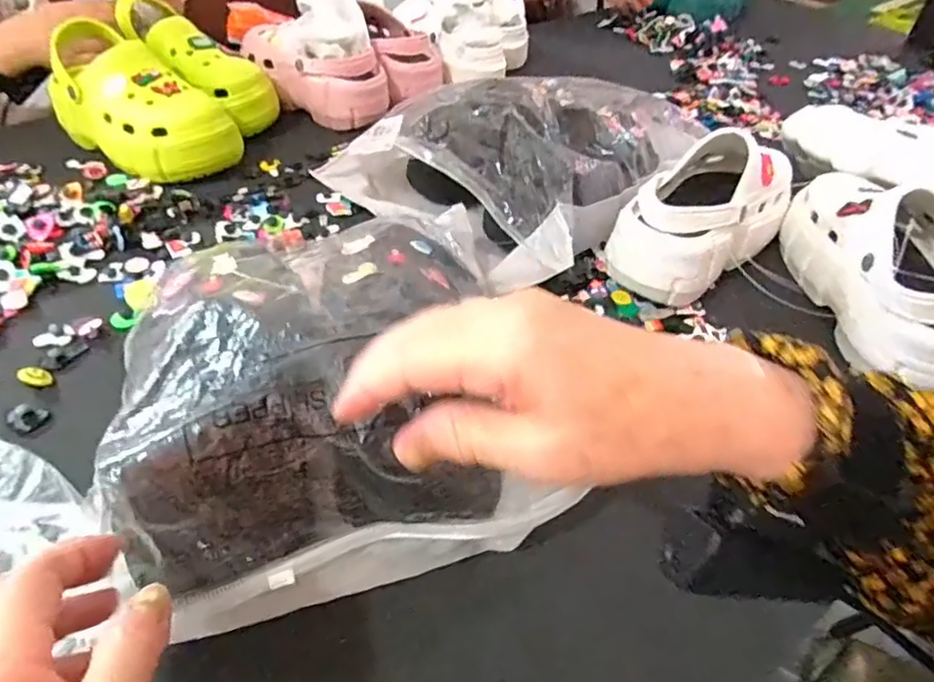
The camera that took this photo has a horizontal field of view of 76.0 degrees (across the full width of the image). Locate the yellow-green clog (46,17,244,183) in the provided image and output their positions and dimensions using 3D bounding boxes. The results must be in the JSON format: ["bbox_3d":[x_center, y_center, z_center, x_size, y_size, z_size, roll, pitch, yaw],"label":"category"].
[{"bbox_3d":[-0.379,-0.273,0.693,0.202,0.110,0.115,22,47,20],"label":"yellow-green clog"}]

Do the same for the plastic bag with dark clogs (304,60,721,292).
[{"bbox_3d":[0.055,-0.198,0.629,0.287,0.127,0.307,29,49,26],"label":"plastic bag with dark clogs"}]

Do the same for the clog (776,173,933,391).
[{"bbox_3d":[0.366,-0.065,0.520,0.106,0.105,0.236,7,43,5],"label":"clog"}]

